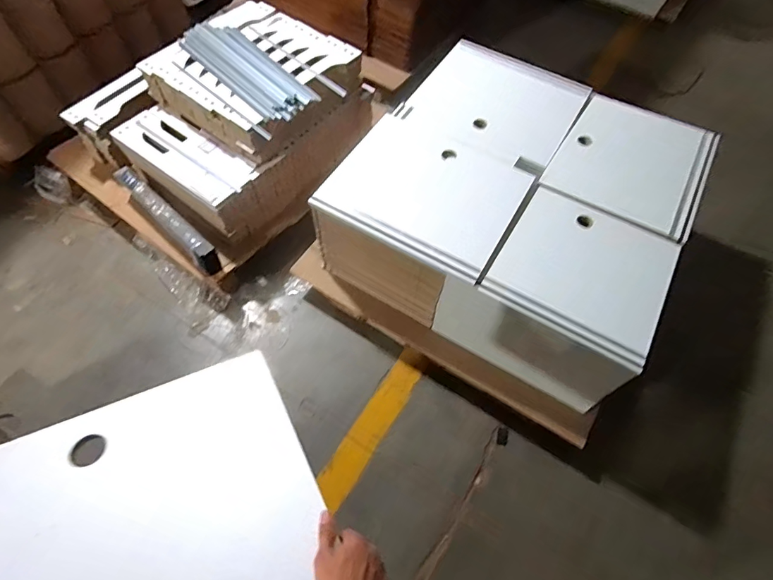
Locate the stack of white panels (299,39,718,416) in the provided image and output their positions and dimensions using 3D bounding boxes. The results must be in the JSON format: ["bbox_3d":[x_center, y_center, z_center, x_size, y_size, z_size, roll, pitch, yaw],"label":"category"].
[{"bbox_3d":[0.474,-0.331,1.608,1.037,0.377,1.077,29,63,12],"label":"stack of white panels"}]

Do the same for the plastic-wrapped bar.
[{"bbox_3d":[-0.854,-0.291,1.673,0.631,0.107,0.080,41,66,18],"label":"plastic-wrapped bar"}]

